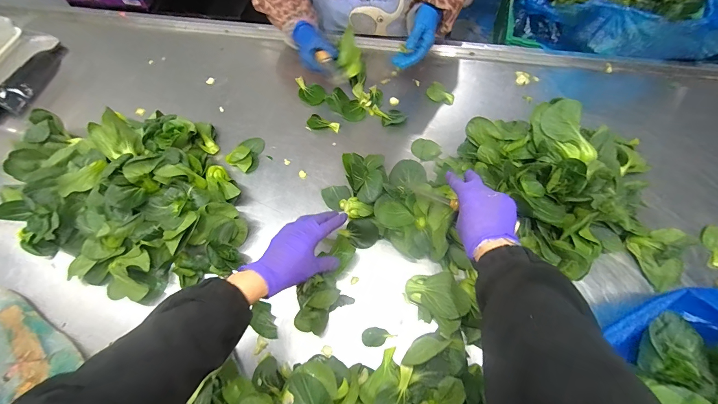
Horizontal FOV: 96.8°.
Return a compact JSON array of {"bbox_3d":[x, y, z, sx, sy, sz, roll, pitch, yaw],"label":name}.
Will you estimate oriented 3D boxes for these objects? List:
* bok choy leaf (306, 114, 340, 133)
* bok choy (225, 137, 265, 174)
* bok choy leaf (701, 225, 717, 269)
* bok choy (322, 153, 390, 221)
[{"bbox_3d":[-0.081,-0.179,0.725,0.076,0.014,0.031,14,67,9],"label":"bok choy leaf"},{"bbox_3d":[-0.243,-0.111,0.692,0.056,0.034,0.089,14,67,9],"label":"bok choy"},{"bbox_3d":[0.635,0.079,0.561,0.039,0.019,0.078,10,66,7],"label":"bok choy leaf"},{"bbox_3d":[-0.004,-0.038,0.625,0.113,0.055,0.132,26,69,14],"label":"bok choy"}]

